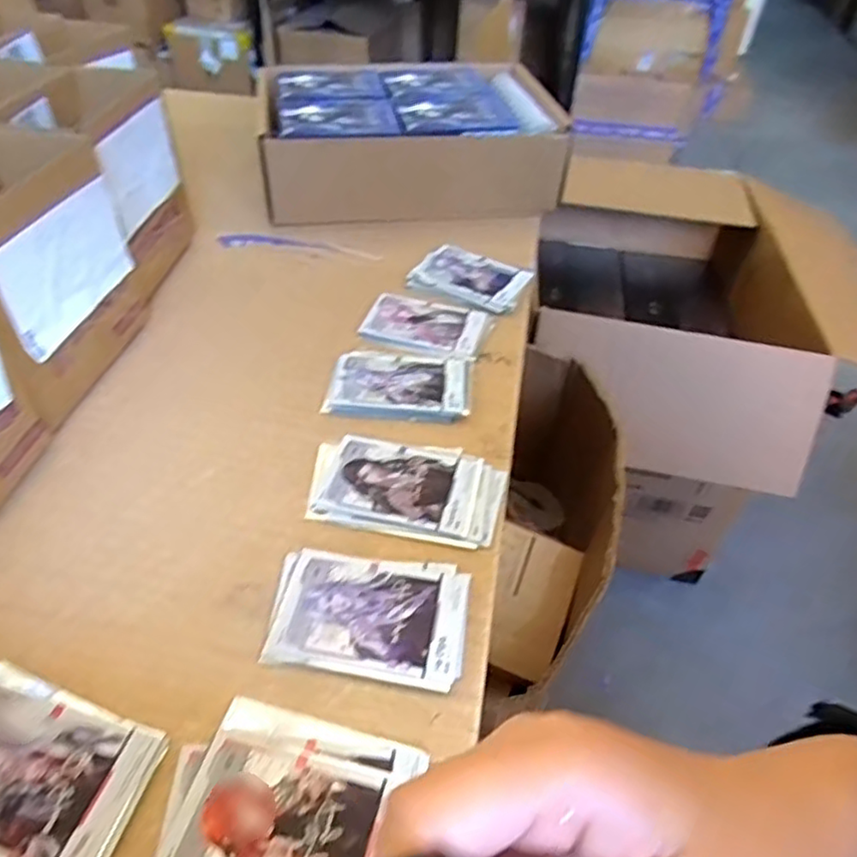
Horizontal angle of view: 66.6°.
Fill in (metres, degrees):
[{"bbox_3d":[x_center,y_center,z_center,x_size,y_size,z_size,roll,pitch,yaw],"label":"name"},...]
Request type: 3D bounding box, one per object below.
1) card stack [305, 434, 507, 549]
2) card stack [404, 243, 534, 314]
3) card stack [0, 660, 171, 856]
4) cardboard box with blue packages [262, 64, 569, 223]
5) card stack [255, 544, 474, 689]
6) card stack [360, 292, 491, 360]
[{"bbox_3d":[-0.015,0.037,0.435,0.125,0.005,0.083,11,44,7],"label":"card stack"},{"bbox_3d":[0.040,-0.145,0.619,0.106,0.014,0.078,21,46,17],"label":"card stack"},{"bbox_3d":[-0.181,0.155,0.298,0.105,0.008,0.073,12,44,8],"label":"card stack"},{"bbox_3d":[-0.026,-0.346,0.765,0.311,0.091,0.241,-4,44,-9],"label":"cardboard box with blue packages"},{"bbox_3d":[-0.033,0.104,0.366,0.107,0.006,0.074,6,43,2],"label":"card stack"},{"bbox_3d":[-0.003,-0.091,0.569,0.105,0.006,0.075,14,44,11],"label":"card stack"}]

